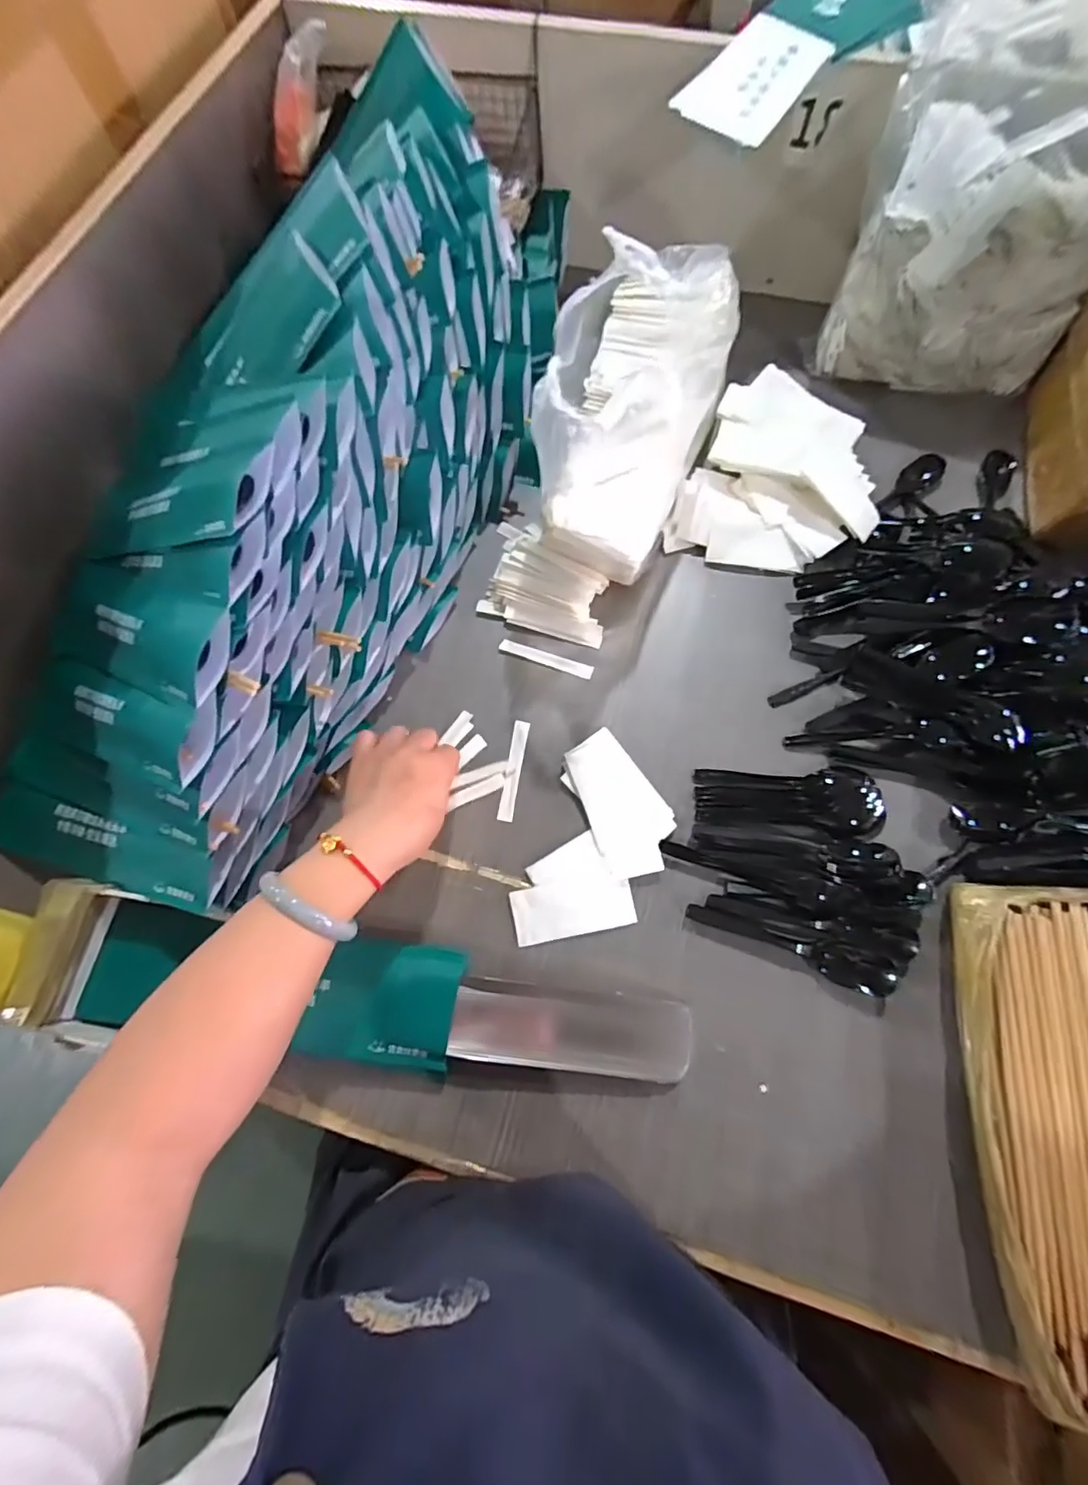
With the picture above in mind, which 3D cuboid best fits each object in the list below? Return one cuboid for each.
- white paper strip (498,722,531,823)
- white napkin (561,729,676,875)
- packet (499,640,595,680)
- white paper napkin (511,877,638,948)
[{"bbox_3d":[-0.027,0.024,0.503,0.014,0.004,0.093,9,72,4],"label":"white paper strip"},{"bbox_3d":[0.065,0.052,0.486,0.067,0.014,0.124,-27,73,-8],"label":"white napkin"},{"bbox_3d":[0.002,-0.080,0.540,0.092,0.004,0.015,19,73,7],"label":"packet"},{"bbox_3d":[0.024,0.136,0.464,0.097,0.005,0.043,-11,72,-3],"label":"white paper napkin"}]

